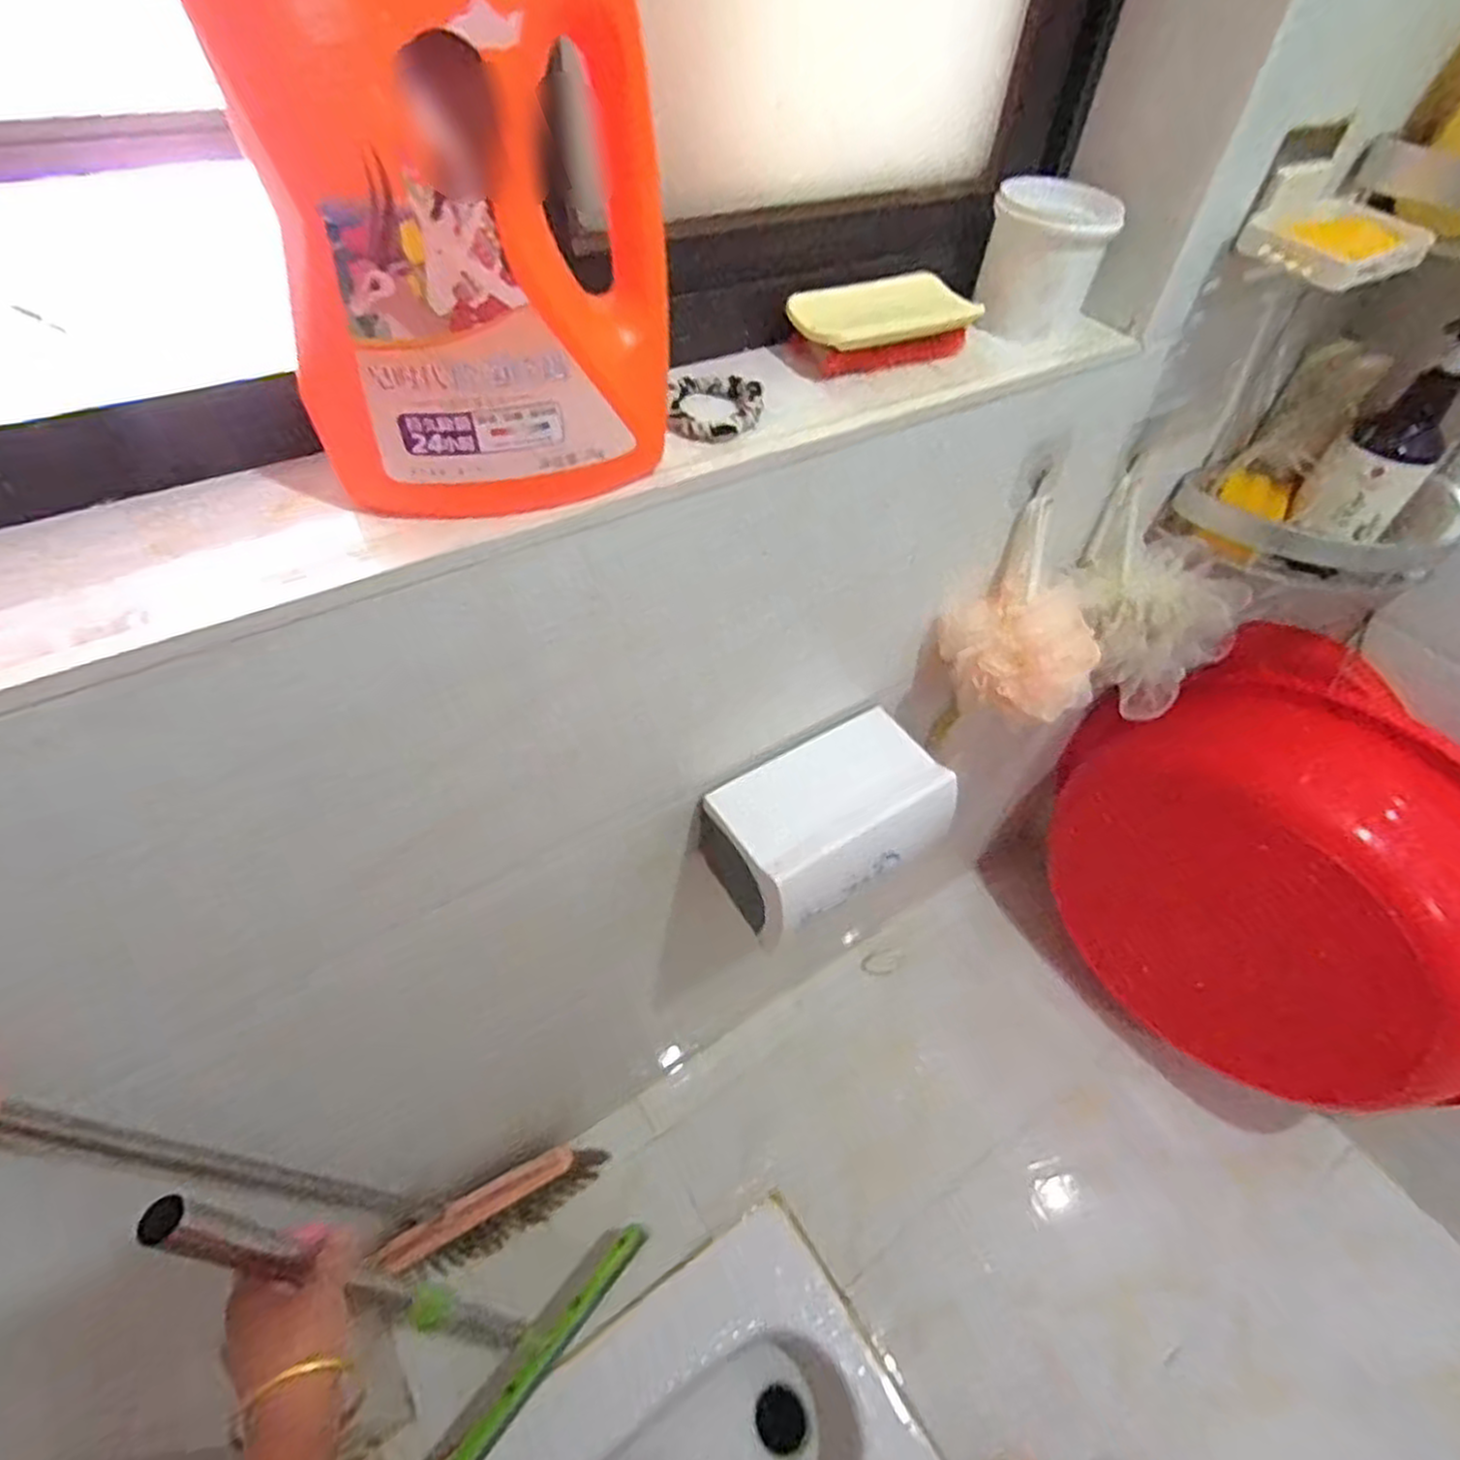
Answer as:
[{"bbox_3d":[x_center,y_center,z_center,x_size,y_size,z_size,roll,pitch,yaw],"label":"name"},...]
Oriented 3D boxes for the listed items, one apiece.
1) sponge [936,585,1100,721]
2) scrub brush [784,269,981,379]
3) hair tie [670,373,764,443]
[{"bbox_3d":[0.268,-0.069,0.689,0.108,0.089,0.118,-10,52,-12],"label":"sponge"},{"bbox_3d":[0.108,-0.286,0.518,0.133,0.033,0.062,-24,56,-22],"label":"scrub brush"},{"bbox_3d":[-0.008,-0.198,0.454,0.057,0.013,0.056,3,50,-2],"label":"hair tie"}]

